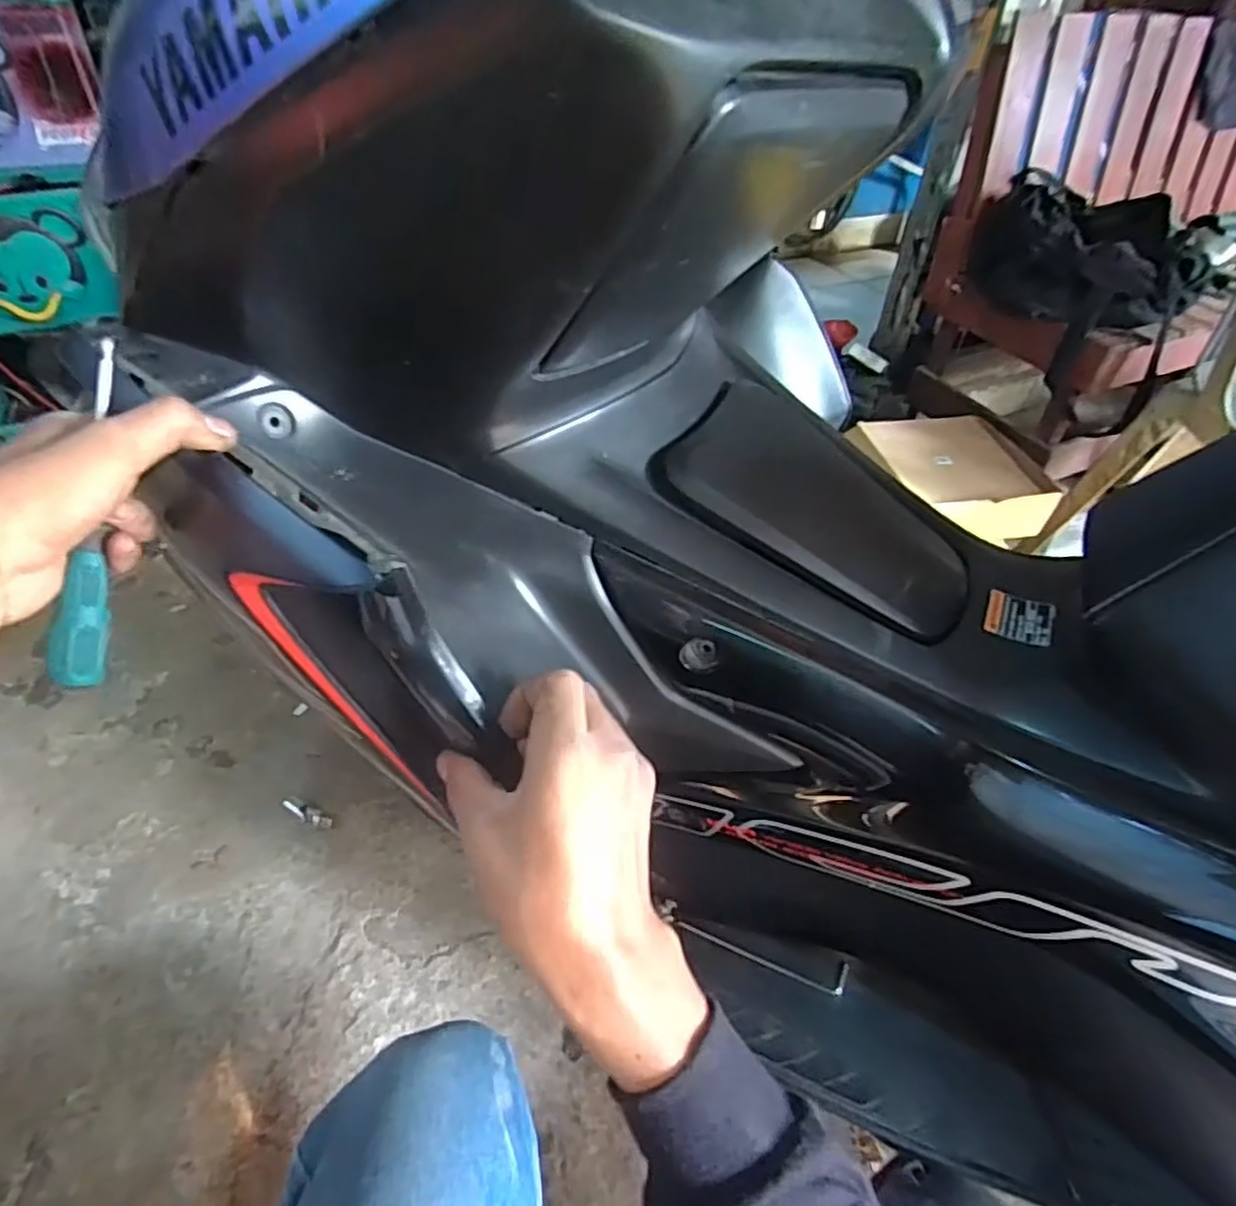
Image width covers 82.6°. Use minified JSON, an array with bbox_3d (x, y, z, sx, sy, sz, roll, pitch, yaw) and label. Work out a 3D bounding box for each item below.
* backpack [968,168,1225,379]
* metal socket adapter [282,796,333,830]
[{"bbox_3d":[0.751,-0.566,1.156,0.232,0.168,0.303,-7,44,-10],"label":"backpack"},{"bbox_3d":[-0.409,0.277,0.923,0.073,0.015,0.019,18,45,15],"label":"metal socket adapter"}]

